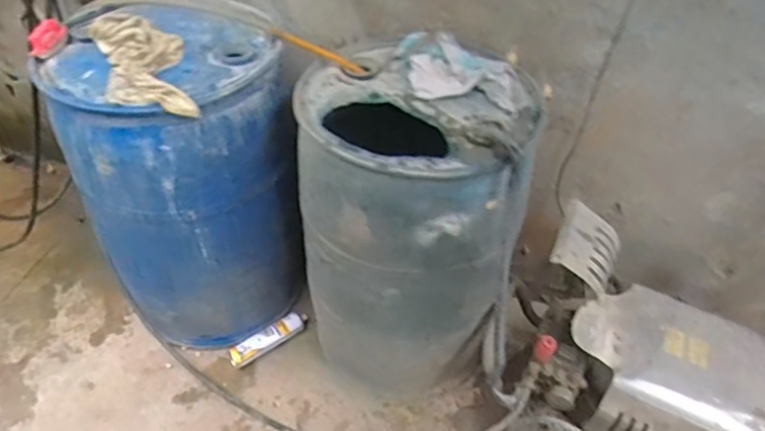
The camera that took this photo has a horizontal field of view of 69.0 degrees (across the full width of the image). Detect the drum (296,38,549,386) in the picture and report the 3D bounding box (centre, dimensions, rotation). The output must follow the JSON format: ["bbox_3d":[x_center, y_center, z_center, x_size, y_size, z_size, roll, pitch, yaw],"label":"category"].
[{"bbox_3d":[0.051,0.038,1.484,0.563,0.816,0.498,10,42,6],"label":"drum"}]

